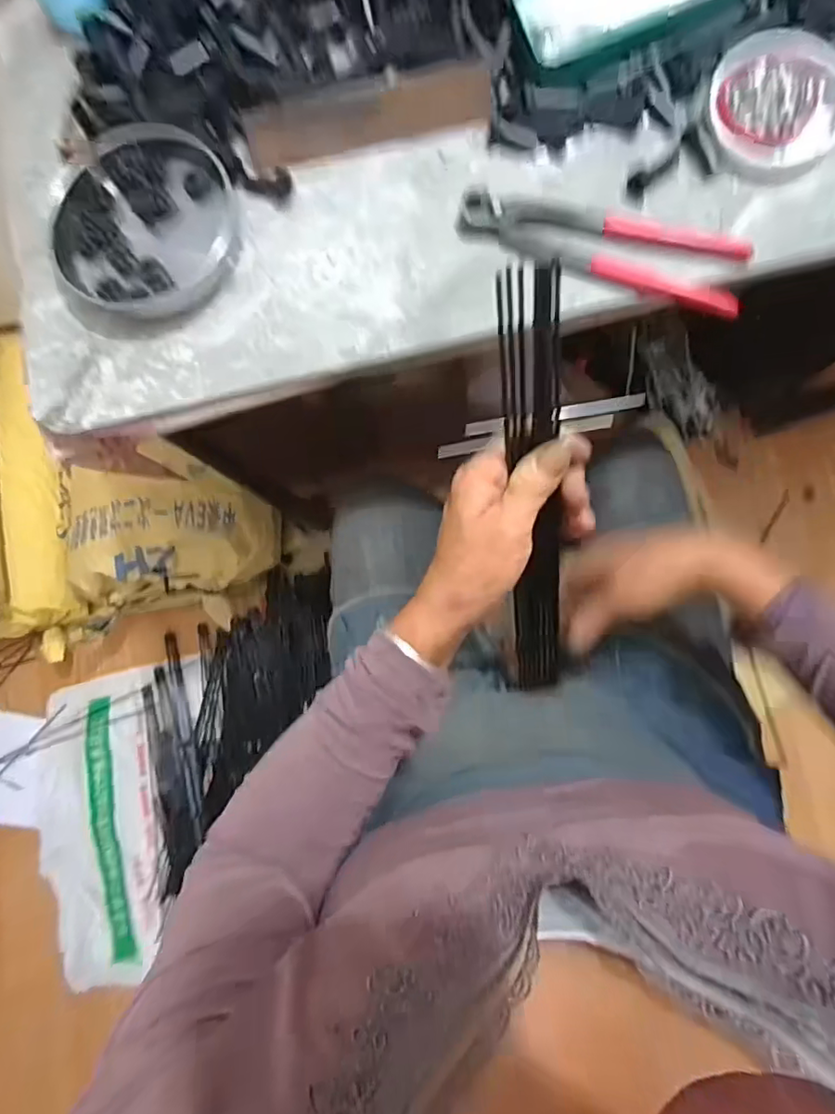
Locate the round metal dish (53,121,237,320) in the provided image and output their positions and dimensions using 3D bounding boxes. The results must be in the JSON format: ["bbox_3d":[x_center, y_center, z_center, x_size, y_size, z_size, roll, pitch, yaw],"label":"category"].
[{"bbox_3d":[-0.202,-0.253,0.418,0.129,0.023,0.138,-1,83,6],"label":"round metal dish"}]

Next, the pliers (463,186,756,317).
[{"bbox_3d":[0.124,-0.214,0.386,0.196,0.013,0.049,19,86,8],"label":"pliers"}]

